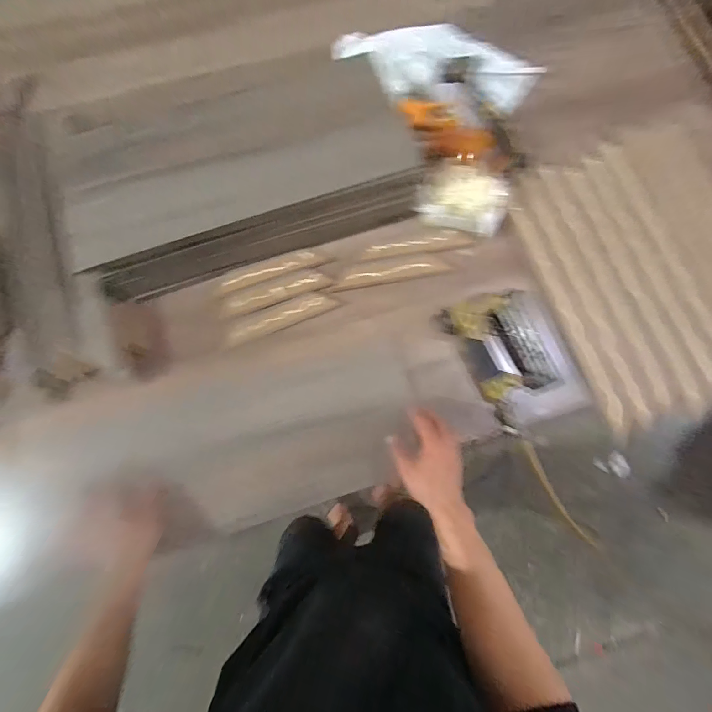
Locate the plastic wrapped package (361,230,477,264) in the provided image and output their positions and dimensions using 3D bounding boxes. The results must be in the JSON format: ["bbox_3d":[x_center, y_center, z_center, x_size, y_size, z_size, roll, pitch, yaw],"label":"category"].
[{"bbox_3d":[0.113,-0.205,0.606,0.211,0.014,0.032,-9,79,-1],"label":"plastic wrapped package"}]

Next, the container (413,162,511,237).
[{"bbox_3d":[0.196,-0.293,0.600,0.166,0.056,0.110,10,79,2],"label":"container"}]

